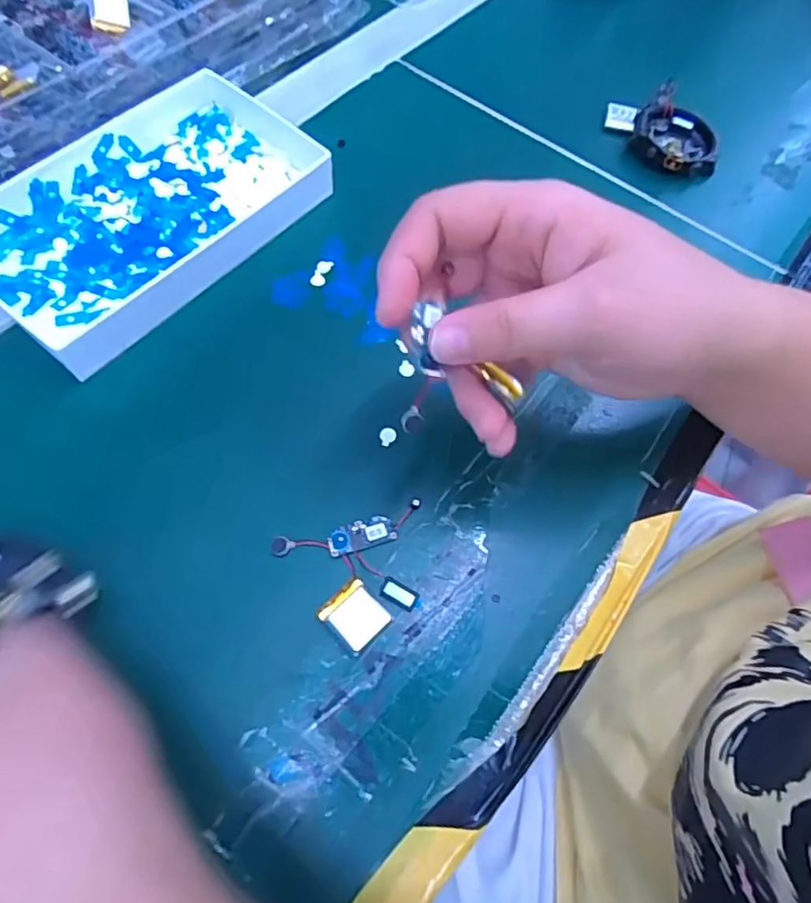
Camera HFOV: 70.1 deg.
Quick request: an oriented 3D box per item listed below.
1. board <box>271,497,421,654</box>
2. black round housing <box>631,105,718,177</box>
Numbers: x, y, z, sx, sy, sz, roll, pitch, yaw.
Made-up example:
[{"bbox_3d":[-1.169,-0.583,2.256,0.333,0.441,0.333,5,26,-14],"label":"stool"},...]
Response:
[{"bbox_3d":[-0.019,0.052,0.235,0.061,0.005,0.052,-13,62,-8],"label":"board"},{"bbox_3d":[0.168,-0.194,0.359,0.051,0.014,0.048,15,62,8],"label":"black round housing"}]

